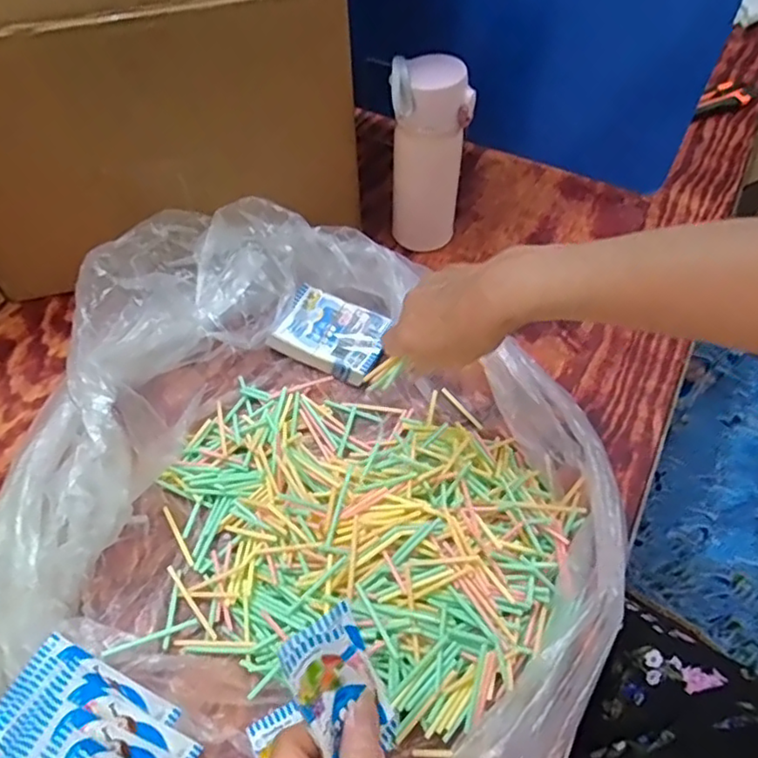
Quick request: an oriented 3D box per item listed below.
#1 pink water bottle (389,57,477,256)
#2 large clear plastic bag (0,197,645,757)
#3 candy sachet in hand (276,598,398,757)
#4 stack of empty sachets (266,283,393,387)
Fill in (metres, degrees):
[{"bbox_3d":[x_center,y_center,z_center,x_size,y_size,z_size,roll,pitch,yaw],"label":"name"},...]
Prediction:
[{"bbox_3d":[0.050,-0.222,0.638,0.075,0.195,0.064,13,57,10],"label":"pink water bottle"},{"bbox_3d":[-0.084,0.091,0.480,0.519,0.106,0.478,36,63,21],"label":"large clear plastic bag"},{"bbox_3d":[-0.021,0.164,0.327,0.049,0.013,0.077,-22,95,-38],"label":"candy sachet in hand"},{"bbox_3d":[-0.044,-0.043,0.610,0.103,0.027,0.071,22,59,15],"label":"stack of empty sachets"}]

